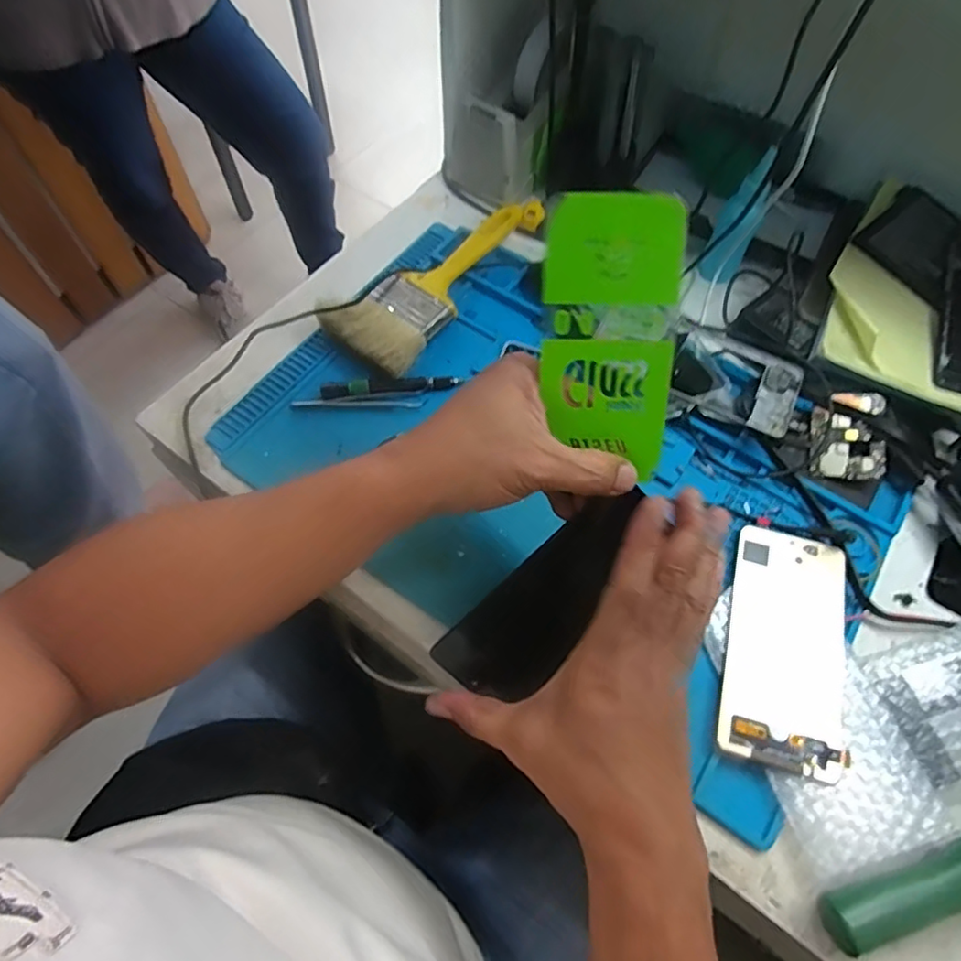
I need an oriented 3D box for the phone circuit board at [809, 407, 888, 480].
[{"bbox_3d":[0.282,-0.028,0.456,0.049,0.010,0.053,8,79,21],"label":"phone circuit board"}]

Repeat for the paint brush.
[{"bbox_3d":[-0.037,-0.186,0.531,0.081,0.021,0.225,33,66,15],"label":"paint brush"}]

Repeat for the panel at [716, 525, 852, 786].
[{"bbox_3d":[0.204,0.107,0.394,0.074,0.009,0.157,16,63,7],"label":"panel"}]

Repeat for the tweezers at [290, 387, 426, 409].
[{"bbox_3d":[-0.097,-0.064,0.483,0.106,0.006,0.015,-5,63,-4],"label":"tweezers"}]

